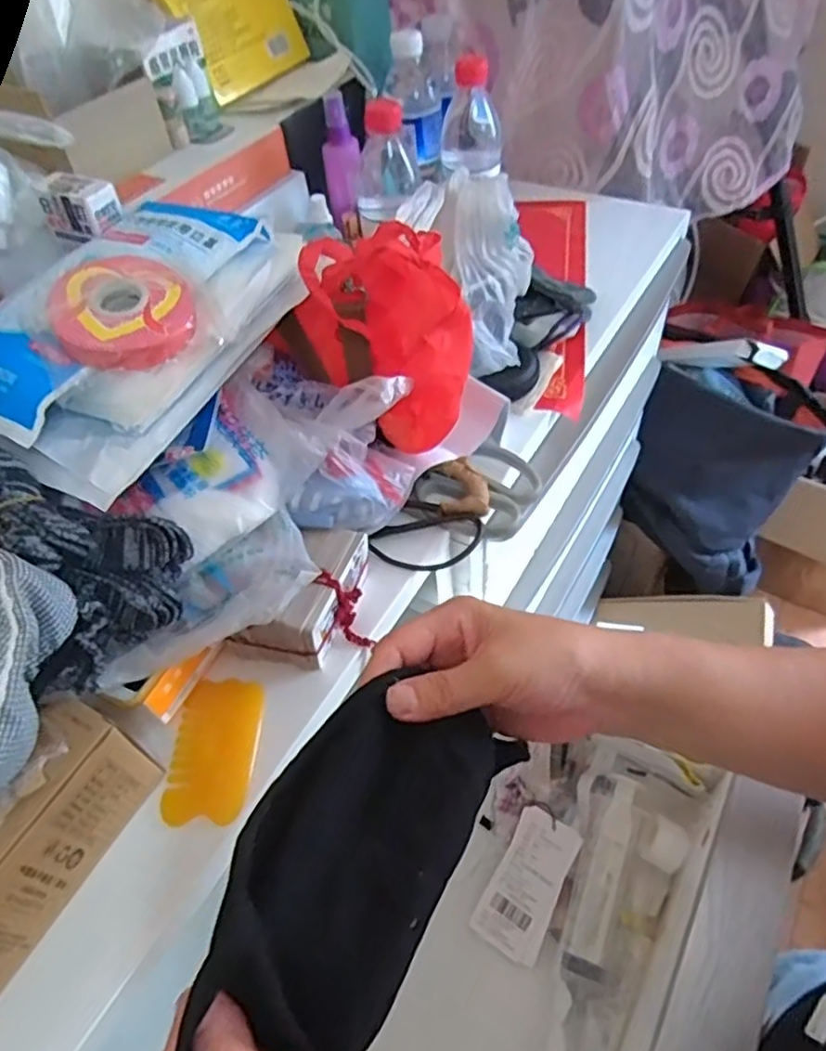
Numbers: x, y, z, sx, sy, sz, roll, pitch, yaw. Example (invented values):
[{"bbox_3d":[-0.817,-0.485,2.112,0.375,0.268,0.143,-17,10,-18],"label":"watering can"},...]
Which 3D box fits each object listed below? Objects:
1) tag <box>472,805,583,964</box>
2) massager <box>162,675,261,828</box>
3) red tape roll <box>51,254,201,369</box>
[{"bbox_3d":[0.086,0.267,0.497,0.049,0.004,0.098,22,74,23],"label":"tag"},{"bbox_3d":[-0.128,0.144,0.429,0.050,0.013,0.092,-1,51,6],"label":"massager"},{"bbox_3d":[-0.170,-0.127,0.392,0.081,0.018,0.078,-26,71,-21],"label":"red tape roll"}]

